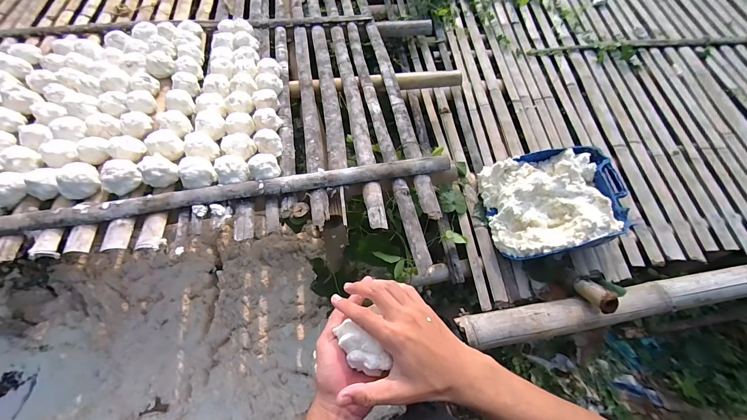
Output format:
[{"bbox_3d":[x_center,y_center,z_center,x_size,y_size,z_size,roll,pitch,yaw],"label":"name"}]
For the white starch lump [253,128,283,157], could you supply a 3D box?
[{"bbox_3d":[-0.268,-0.173,0.826,0.064,0.045,0.071,-17,62,-13],"label":"white starch lump"}]

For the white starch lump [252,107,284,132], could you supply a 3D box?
[{"bbox_3d":[-0.285,-0.244,0.875,0.064,0.048,0.072,39,65,18],"label":"white starch lump"}]

